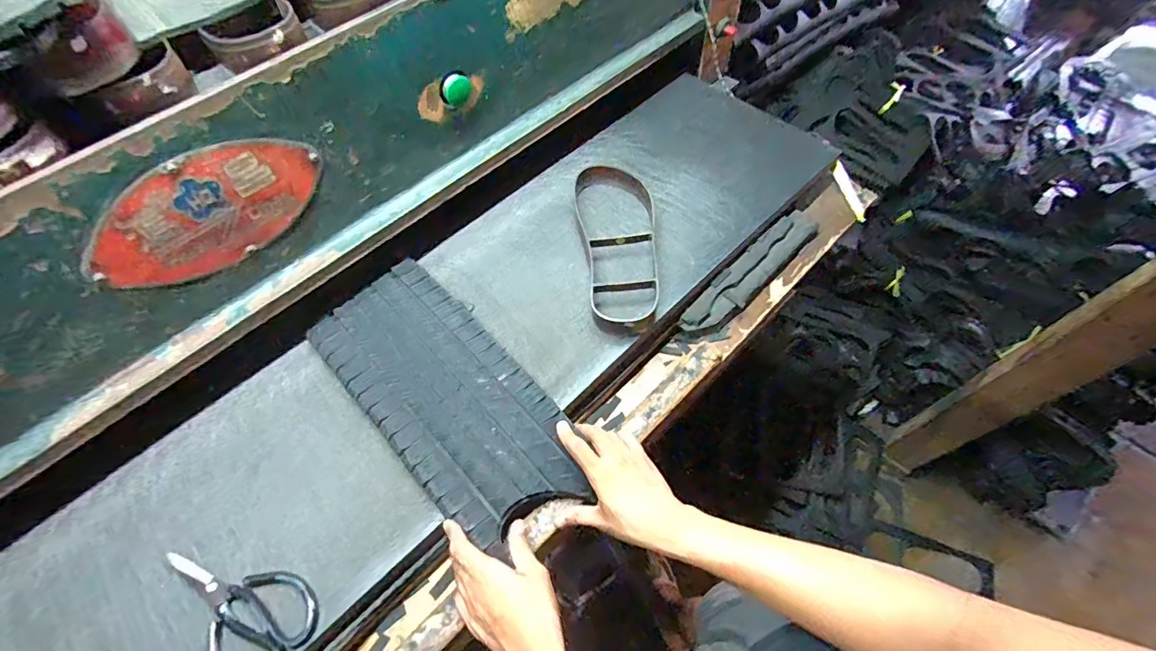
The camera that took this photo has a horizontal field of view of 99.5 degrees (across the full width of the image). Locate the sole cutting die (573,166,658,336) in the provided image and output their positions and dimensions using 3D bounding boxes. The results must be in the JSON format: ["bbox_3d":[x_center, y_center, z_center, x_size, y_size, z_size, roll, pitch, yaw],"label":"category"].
[{"bbox_3d":[0.063,-0.130,0.715,0.120,0.044,0.313,-7,59,-2],"label":"sole cutting die"}]

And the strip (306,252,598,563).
[{"bbox_3d":[-0.166,0.078,0.611,0.172,0.022,0.392,-39,67,-20],"label":"strip"}]

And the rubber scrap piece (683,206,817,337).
[{"bbox_3d":[0.268,-0.084,0.752,0.301,0.032,0.053,-40,66,-20],"label":"rubber scrap piece"}]

